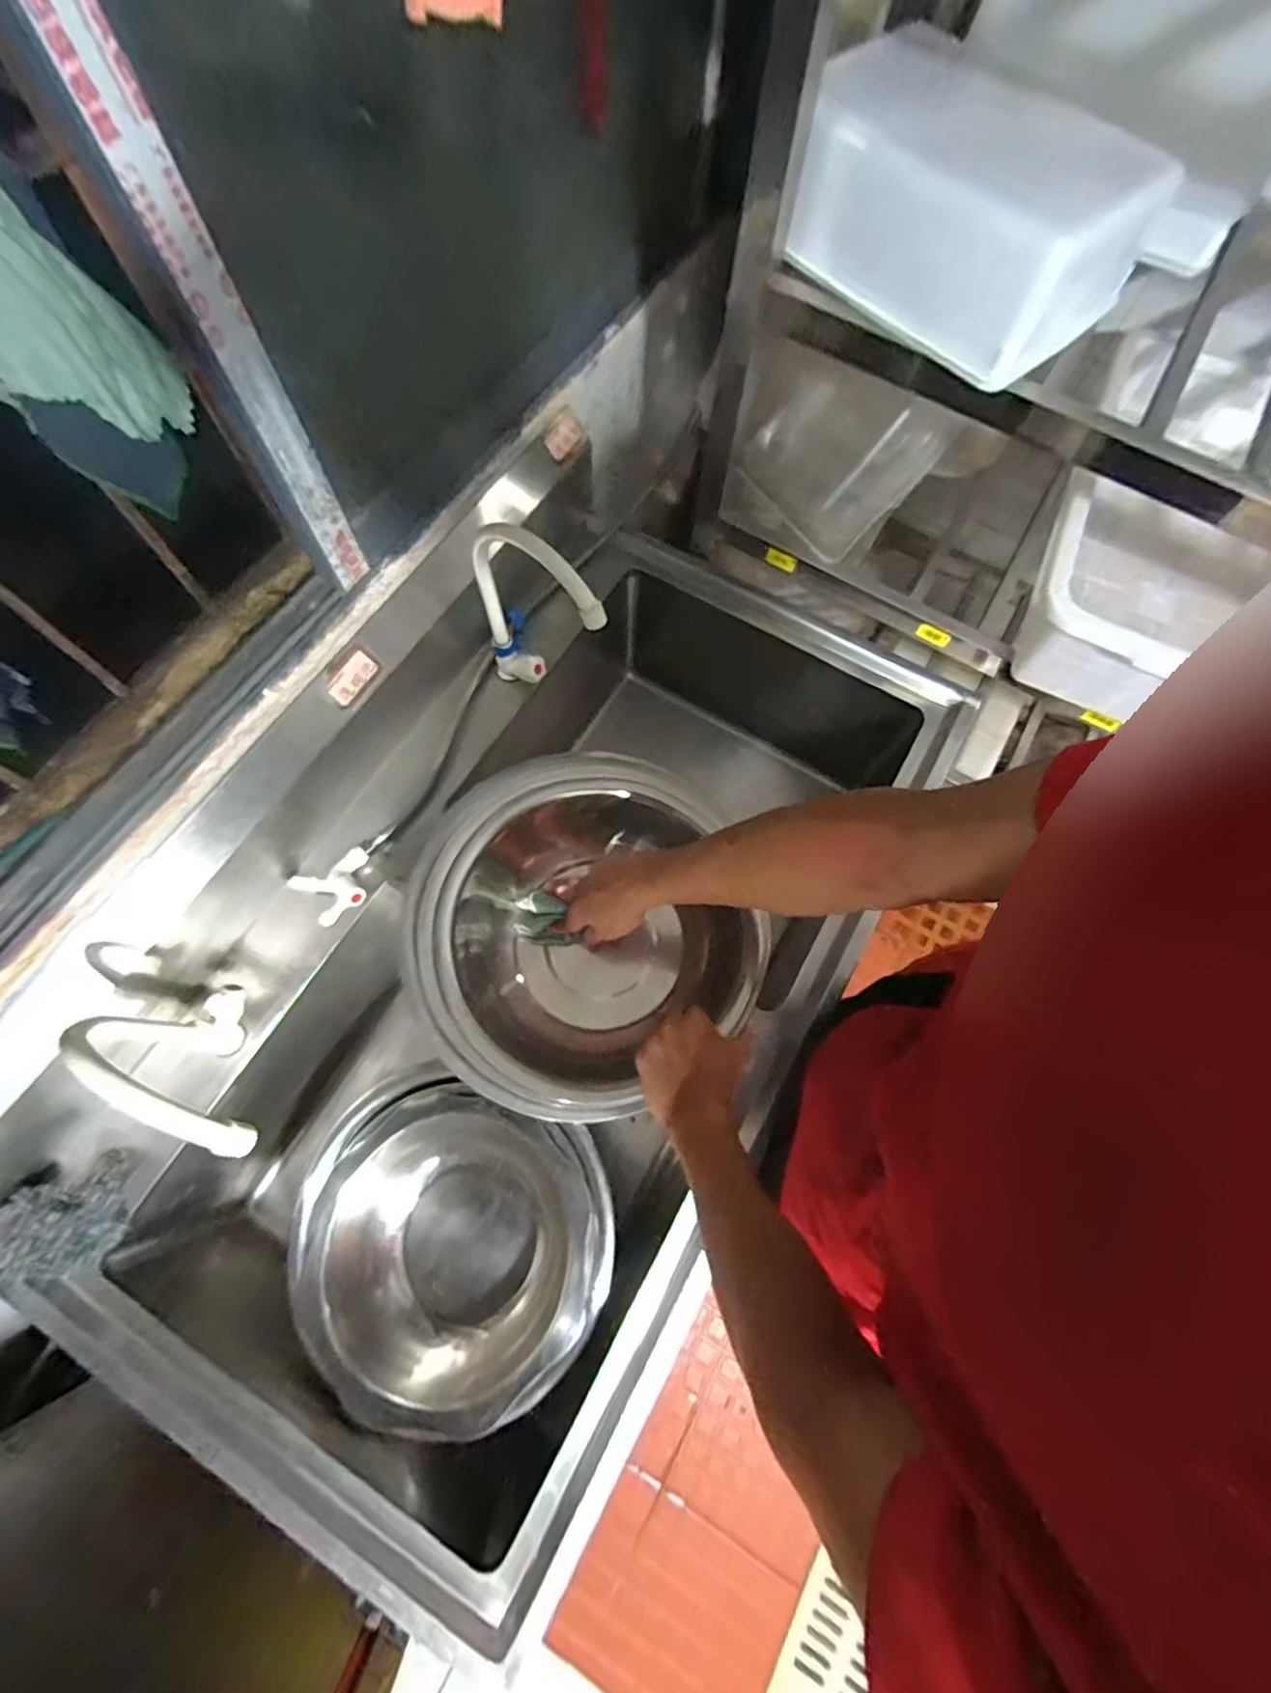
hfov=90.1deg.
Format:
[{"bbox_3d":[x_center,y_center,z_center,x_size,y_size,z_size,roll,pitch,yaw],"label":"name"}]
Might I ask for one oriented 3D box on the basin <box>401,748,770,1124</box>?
[{"bbox_3d":[-0.065,0.094,0.737,0.359,0.156,0.357,1,72,-2],"label":"basin"}]

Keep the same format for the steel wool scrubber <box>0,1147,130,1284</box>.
[{"bbox_3d":[-0.611,0.394,0.655,0.155,0.046,0.097,-21,74,-9],"label":"steel wool scrubber"}]

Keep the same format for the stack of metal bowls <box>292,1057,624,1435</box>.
[{"bbox_3d":[-0.224,0.486,0.773,0.347,0.155,0.323,21,72,5],"label":"stack of metal bowls"}]

